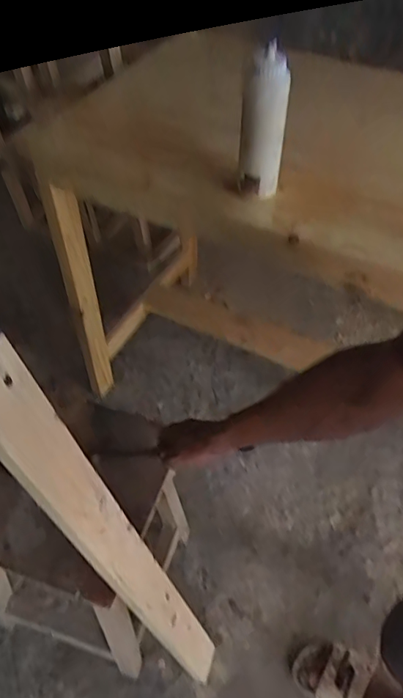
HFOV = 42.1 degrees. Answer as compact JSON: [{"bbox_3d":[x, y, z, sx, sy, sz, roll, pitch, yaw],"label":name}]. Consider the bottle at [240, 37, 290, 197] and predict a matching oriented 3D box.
[{"bbox_3d":[0.088,-0.311,0.739,0.063,0.183,0.052,6,50,4],"label":"bottle"}]

